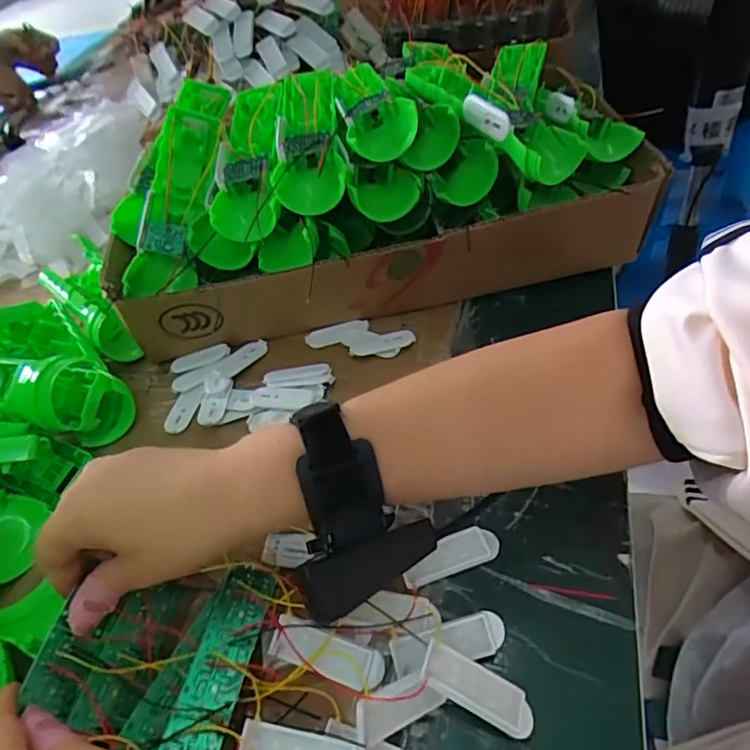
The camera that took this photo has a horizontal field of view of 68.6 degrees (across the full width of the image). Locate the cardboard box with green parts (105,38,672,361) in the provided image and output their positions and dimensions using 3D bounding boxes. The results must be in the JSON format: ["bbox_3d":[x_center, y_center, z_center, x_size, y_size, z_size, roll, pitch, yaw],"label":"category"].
[{"bbox_3d":[-0.007,-0.171,0.463,0.416,0.125,0.228,-12,47,2],"label":"cardboard box with green parts"}]

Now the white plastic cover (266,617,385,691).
[{"bbox_3d":[-0.024,0.141,0.278,0.057,0.013,0.021,20,53,2],"label":"white plastic cover"}]

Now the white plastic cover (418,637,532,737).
[{"bbox_3d":[0.049,0.148,0.258,0.057,0.008,0.021,30,57,4],"label":"white plastic cover"}]

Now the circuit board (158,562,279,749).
[{"bbox_3d":[-0.075,0.139,0.259,0.027,0.007,0.103,0,49,15],"label":"circuit board"}]

